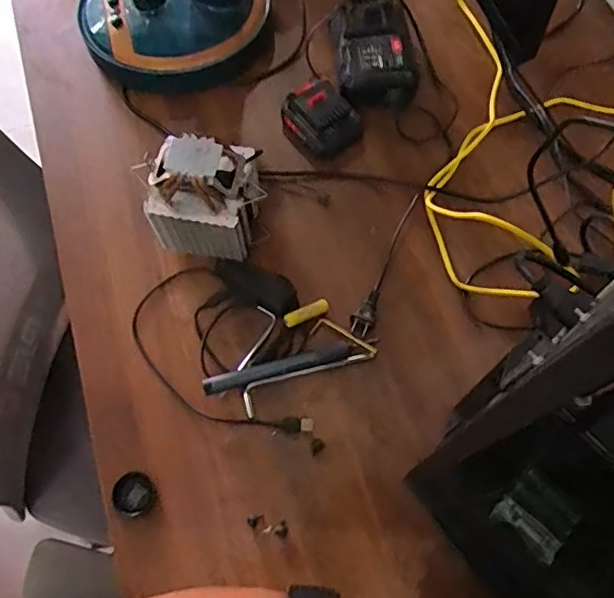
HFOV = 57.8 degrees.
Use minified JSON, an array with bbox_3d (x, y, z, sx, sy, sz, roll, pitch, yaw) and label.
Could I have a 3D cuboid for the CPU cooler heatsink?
[{"bbox_3d":[-0.103,-0.106,0.585,0.105,0.135,0.088,6,68,3],"label":"CPU cooler heatsink"}]

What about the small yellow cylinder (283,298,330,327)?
[{"bbox_3d":[0.000,0.015,0.591,0.052,0.013,0.014,-23,69,-22],"label":"small yellow cylinder"}]

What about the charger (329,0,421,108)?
[{"bbox_3d":[0.087,-0.316,0.708,0.105,0.063,0.136,-7,68,-3],"label":"charger"}]

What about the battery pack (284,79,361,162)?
[{"bbox_3d":[0.018,-0.220,0.676,0.068,0.053,0.083,-38,72,-14],"label":"battery pack"}]

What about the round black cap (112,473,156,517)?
[{"bbox_3d":[-0.166,0.188,0.532,0.037,0.009,0.039,0,67,0],"label":"round black cap"}]

